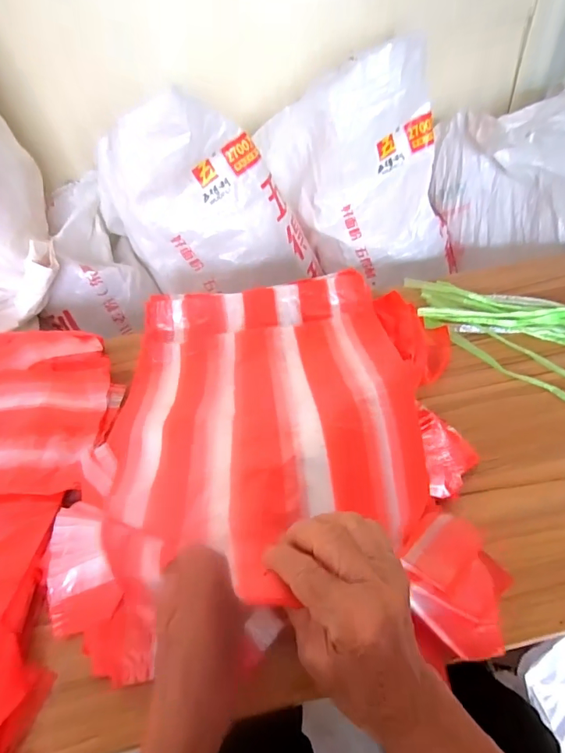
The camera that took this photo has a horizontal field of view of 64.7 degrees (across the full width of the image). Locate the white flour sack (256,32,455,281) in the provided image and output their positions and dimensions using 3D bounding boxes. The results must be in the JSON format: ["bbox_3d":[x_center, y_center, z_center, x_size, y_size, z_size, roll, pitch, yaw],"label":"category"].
[{"bbox_3d":[0.155,-0.363,0.810,0.326,0.339,0.165,-11,47,-6],"label":"white flour sack"}]

